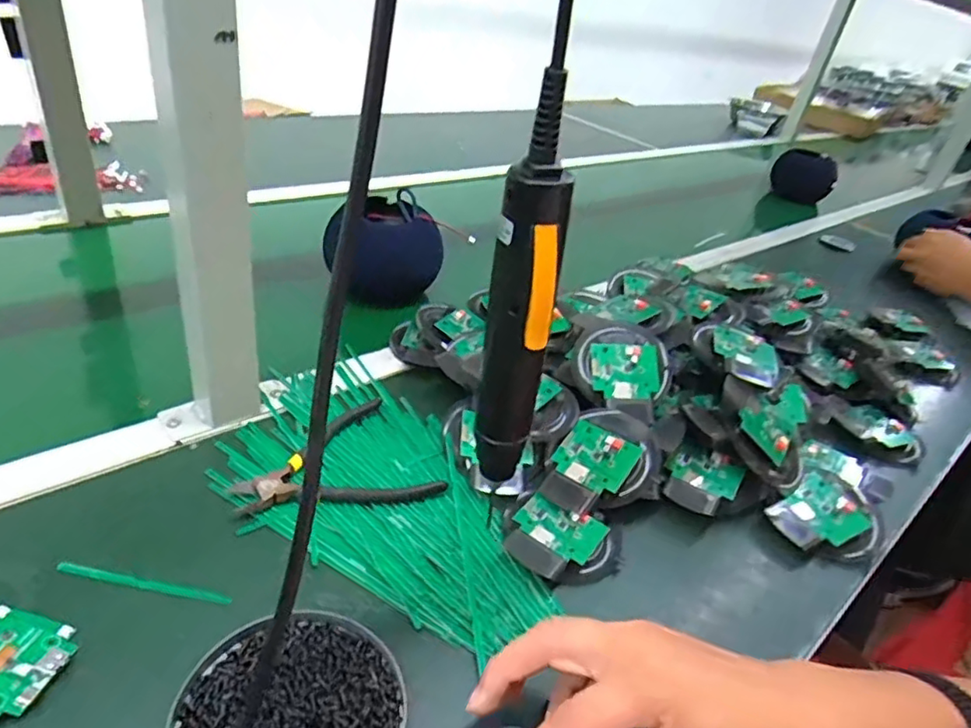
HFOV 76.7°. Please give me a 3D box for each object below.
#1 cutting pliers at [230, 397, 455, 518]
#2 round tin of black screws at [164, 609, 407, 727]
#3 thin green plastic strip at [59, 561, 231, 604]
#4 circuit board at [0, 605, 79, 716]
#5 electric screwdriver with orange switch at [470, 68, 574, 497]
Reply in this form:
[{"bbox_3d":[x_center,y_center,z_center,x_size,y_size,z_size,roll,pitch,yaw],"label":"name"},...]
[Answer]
[{"bbox_3d":[-0.122,0.078,0.474,0.141,0.017,0.118,-13,41,-32],"label":"cutting pliers"},{"bbox_3d":[-0.100,0.184,0.318,0.114,0.021,0.111,8,34,-5],"label":"round tin of black screws"},{"bbox_3d":[-0.208,0.133,0.374,0.106,0.008,0.007,12,34,1],"label":"thin green plastic strip"},{"bbox_3d":[-0.253,0.156,0.322,0.054,0.004,0.059,15,26,-1],"label":"circuit board"},{"bbox_3d":[0.016,-0.016,0.310,0.031,0.226,0.028,7,34,-6],"label":"electric screwdriver with orange switch"}]

